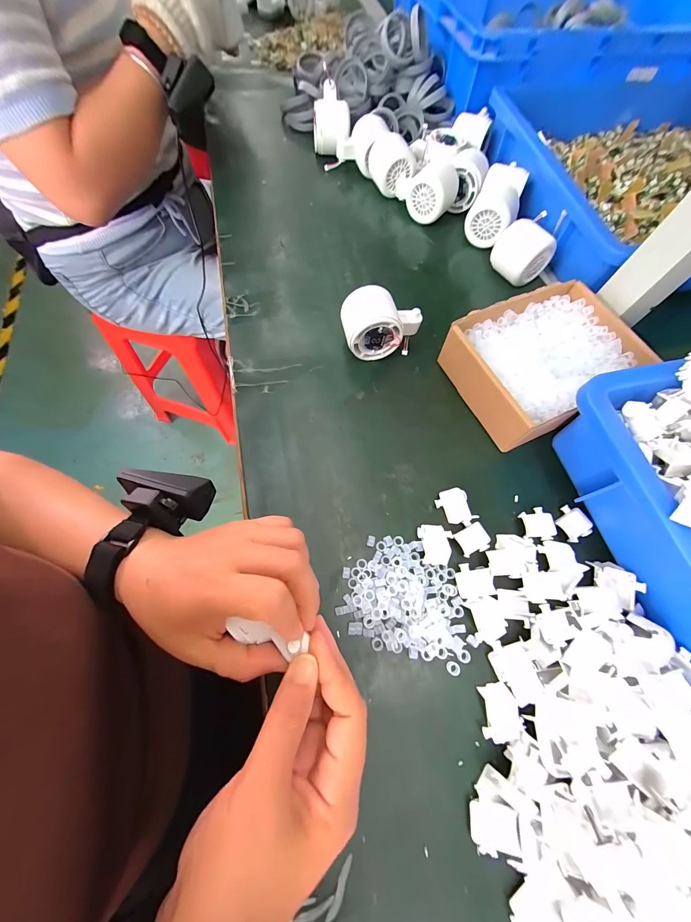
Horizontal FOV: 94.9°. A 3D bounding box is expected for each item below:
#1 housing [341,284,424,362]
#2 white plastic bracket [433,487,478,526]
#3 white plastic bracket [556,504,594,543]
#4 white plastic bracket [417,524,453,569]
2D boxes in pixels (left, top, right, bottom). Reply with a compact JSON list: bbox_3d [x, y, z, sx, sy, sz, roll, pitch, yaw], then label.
[{"bbox_3d":[0.039,-0.147,0.339,0.082,0.056,0.047,-8,68,-6],"label":"housing"},{"bbox_3d":[0.100,0.040,0.288,0.029,0.011,0.032,-13,69,-8],"label":"white plastic bracket"},{"bbox_3d":[0.207,0.056,0.290,0.027,0.006,0.030,-25,71,-12],"label":"white plastic bracket"},{"bbox_3d":[0.078,0.073,0.275,0.028,0.004,0.034,0,68,-2],"label":"white plastic bracket"}]

